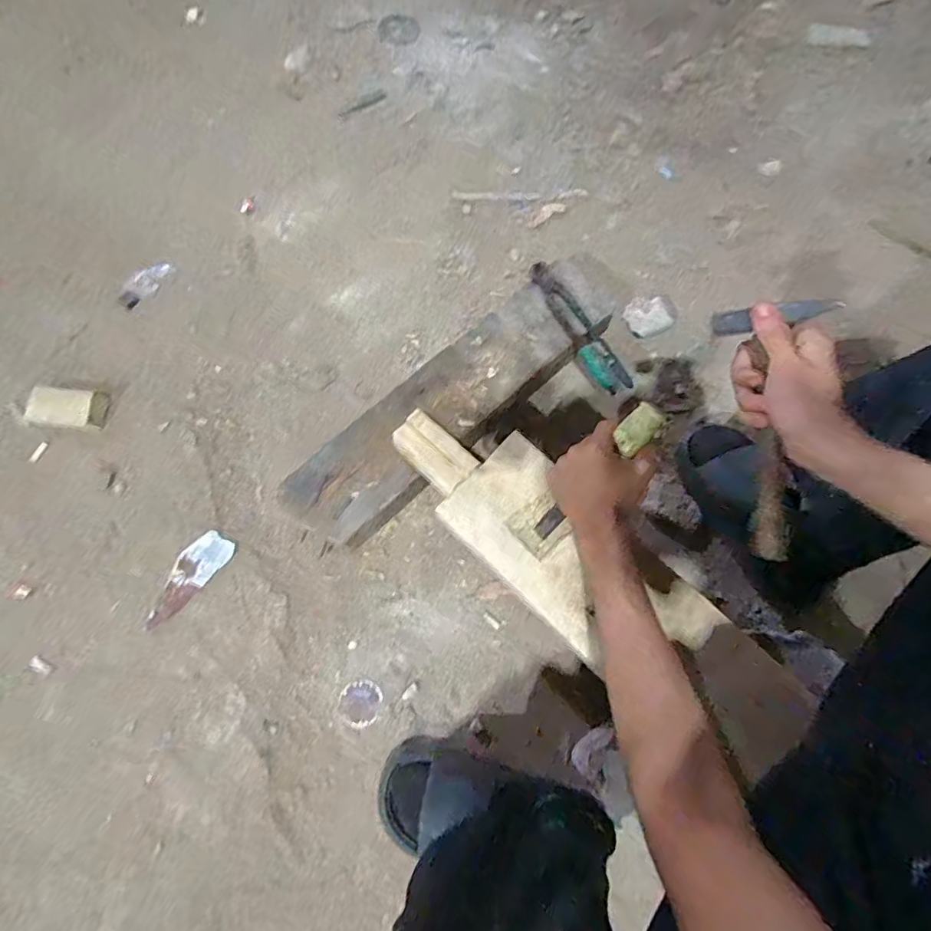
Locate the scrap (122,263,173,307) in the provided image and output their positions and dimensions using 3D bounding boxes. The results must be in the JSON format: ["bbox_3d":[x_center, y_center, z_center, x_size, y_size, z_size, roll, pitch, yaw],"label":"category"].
[{"bbox_3d":[-0.522,-0.298,0.818,0.051,0.005,0.094,41,77,12],"label":"scrap"}]

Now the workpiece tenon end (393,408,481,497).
[{"bbox_3d":[-0.037,-0.012,0.598,0.053,0.046,0.096,-43,77,-12],"label":"workpiece tenon end"}]

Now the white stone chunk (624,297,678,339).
[{"bbox_3d":[0.285,-0.228,0.781,0.075,0.035,0.055,0,73,0],"label":"white stone chunk"}]

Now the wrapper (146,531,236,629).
[{"bbox_3d":[-0.371,0.148,0.667,0.053,0.006,0.137,40,77,12],"label":"wrapper"}]

